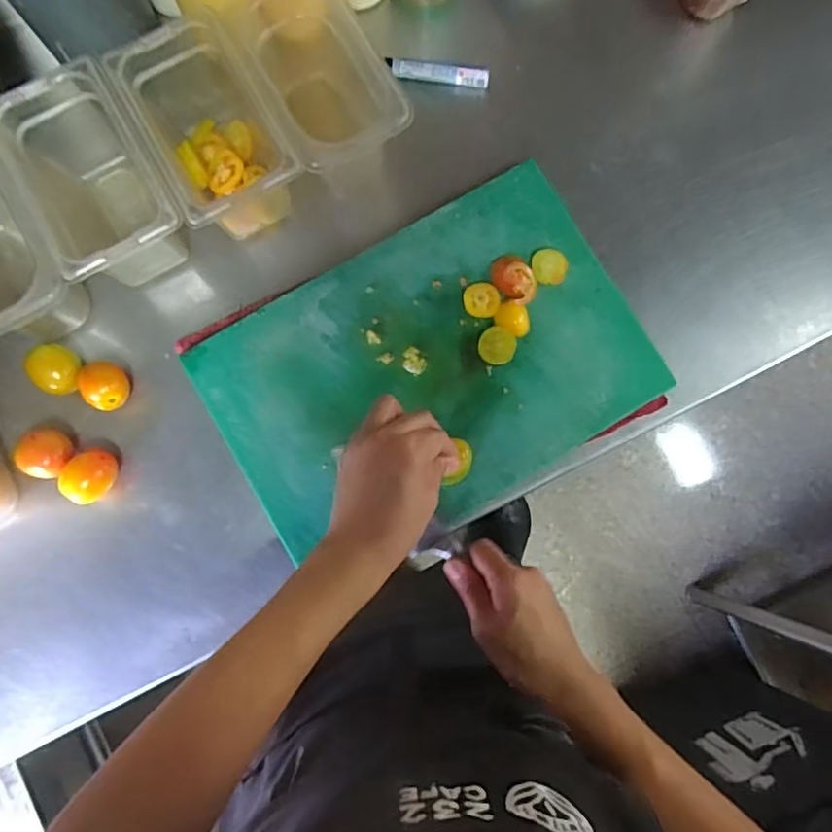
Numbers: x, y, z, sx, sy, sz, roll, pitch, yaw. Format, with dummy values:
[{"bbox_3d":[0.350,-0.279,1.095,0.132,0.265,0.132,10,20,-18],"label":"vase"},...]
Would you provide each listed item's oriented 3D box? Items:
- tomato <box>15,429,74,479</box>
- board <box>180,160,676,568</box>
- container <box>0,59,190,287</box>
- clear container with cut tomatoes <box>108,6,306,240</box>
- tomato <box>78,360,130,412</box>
[{"bbox_3d":[-0.327,0.034,0.500,0.035,0.042,0.041,22,84,1],"label":"tomato"},{"bbox_3d":[0.014,-0.041,0.521,0.386,0.017,0.257,-30,85,-4],"label":"board"},{"bbox_3d":[-0.279,-0.206,0.499,0.107,0.094,0.183,-30,85,-4],"label":"container"},{"bbox_3d":[-0.180,-0.247,0.504,0.101,0.095,0.170,-28,85,-4],"label":"clear container with cut tomatoes"},{"bbox_3d":[-0.283,-0.027,0.512,0.034,0.034,0.044,8,84,-1],"label":"tomato"}]

